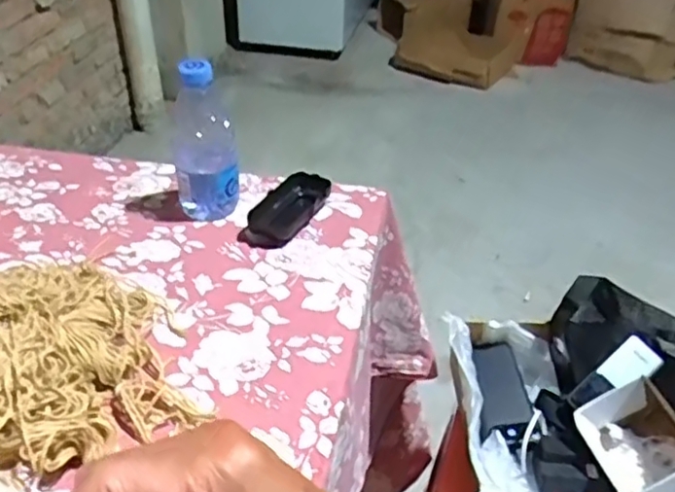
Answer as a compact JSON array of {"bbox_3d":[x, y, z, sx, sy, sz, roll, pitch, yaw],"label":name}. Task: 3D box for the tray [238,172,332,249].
[{"bbox_3d":[-0.055,-0.039,0.698,0.053,0.026,0.123,18,39,20],"label":"tray"}]

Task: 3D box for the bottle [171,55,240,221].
[{"bbox_3d":[-0.136,-0.102,0.656,0.063,0.158,0.050,-5,37,-10],"label":"bottle"}]

